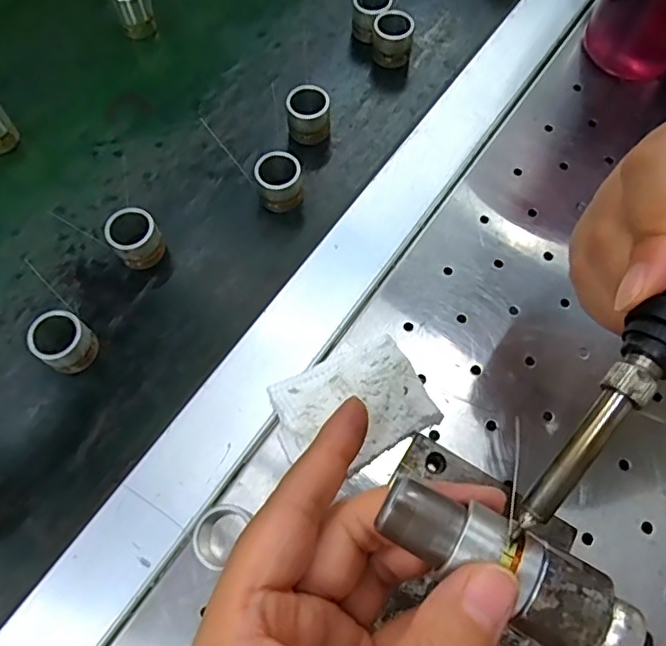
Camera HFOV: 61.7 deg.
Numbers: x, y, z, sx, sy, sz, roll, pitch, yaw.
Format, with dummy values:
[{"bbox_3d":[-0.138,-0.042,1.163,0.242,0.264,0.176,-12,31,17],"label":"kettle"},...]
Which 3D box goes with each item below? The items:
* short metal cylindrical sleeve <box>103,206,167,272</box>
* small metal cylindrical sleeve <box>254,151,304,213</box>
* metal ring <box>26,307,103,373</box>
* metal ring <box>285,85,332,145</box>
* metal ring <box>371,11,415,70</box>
[{"bbox_3d":[-0.104,-0.044,0.295,0.025,0.027,0.023,0,67,1],"label":"short metal cylindrical sleeve"},{"bbox_3d":[-0.029,-0.077,0.307,0.024,0.029,0.023,0,67,1],"label":"small metal cylindrical sleeve"},{"bbox_3d":[-0.131,0.010,0.273,0.023,0.025,0.025,0,67,1],"label":"metal ring"},{"bbox_3d":[-0.014,-0.118,0.326,0.024,0.027,0.026,0,67,1],"label":"metal ring"},{"bbox_3d":[0.037,-0.176,0.349,0.025,0.026,0.023,0,67,1],"label":"metal ring"}]

